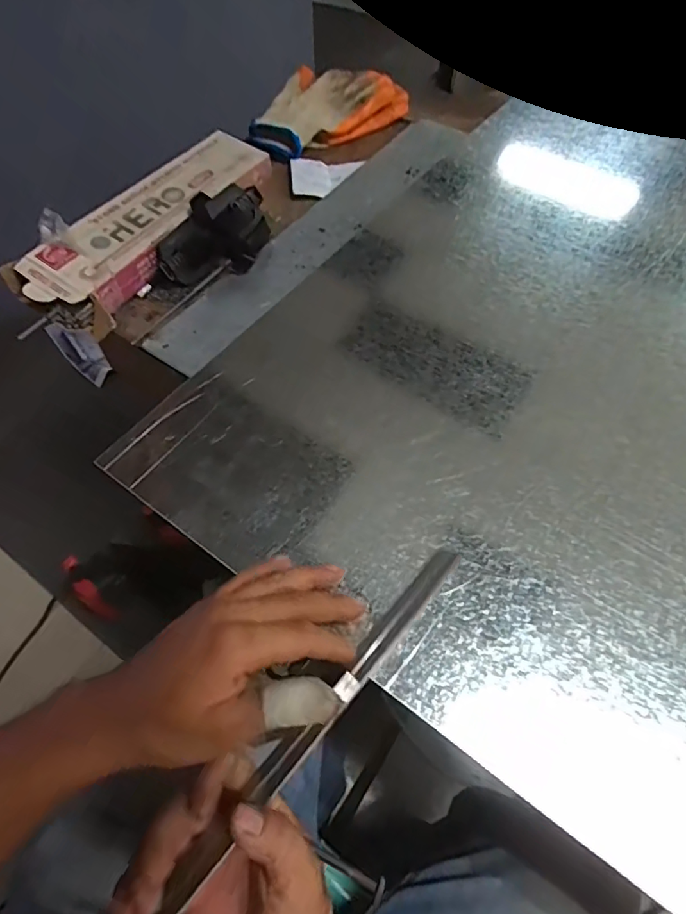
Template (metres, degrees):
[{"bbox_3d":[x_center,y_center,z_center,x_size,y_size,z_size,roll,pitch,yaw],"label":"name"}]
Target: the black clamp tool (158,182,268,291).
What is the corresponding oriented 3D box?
[{"bbox_3d":[-0.139,-0.243,0.556,0.083,0.046,0.139,24,61,15],"label":"black clamp tool"}]

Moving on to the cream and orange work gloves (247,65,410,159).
[{"bbox_3d":[-0.028,-0.485,0.704,0.232,0.049,0.128,-33,63,-18],"label":"cream and orange work gloves"}]

